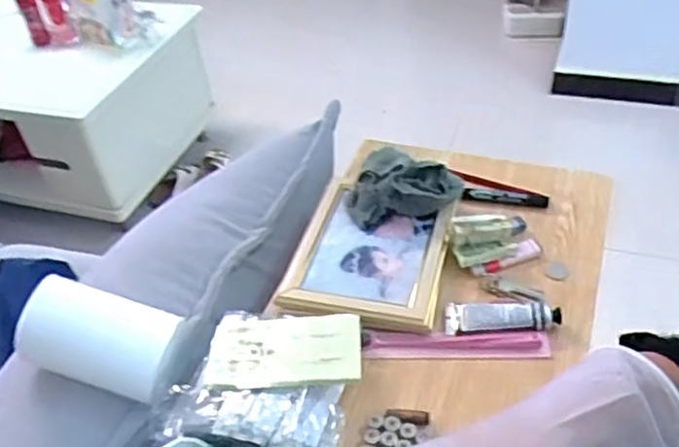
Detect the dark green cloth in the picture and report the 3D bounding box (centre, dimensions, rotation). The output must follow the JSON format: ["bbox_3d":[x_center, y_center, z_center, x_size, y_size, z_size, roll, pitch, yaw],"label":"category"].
[{"bbox_3d":[0.072,-0.041,0.747,0.129,0.063,0.058,-5,42,2],"label":"dark green cloth"}]

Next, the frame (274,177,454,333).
[{"bbox_3d":[0.038,0.025,0.725,0.155,0.025,0.196,8,44,16],"label":"frame"}]

